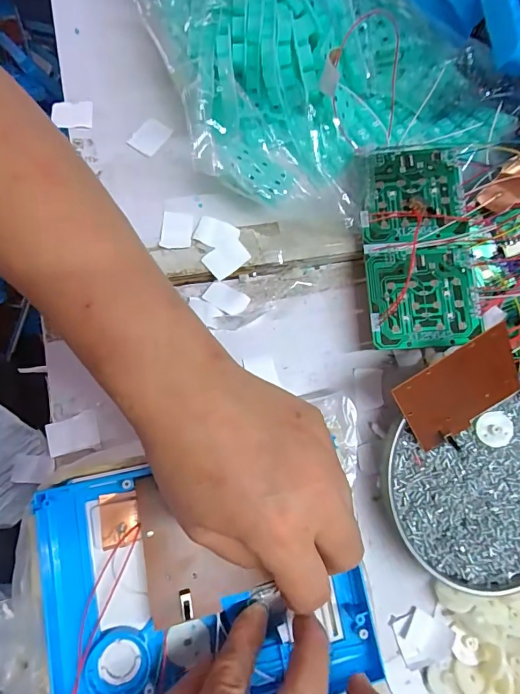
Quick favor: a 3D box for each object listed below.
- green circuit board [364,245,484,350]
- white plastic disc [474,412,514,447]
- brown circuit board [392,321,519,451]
[{"bbox_3d":[0.109,-0.034,0.287,0.071,0.005,0.068,-2,78,-8],"label":"green circuit board"},{"bbox_3d":[0.159,0.056,0.290,0.023,0.006,0.023,2,77,-7],"label":"white plastic disc"},{"bbox_3d":[0.122,0.028,0.260,0.071,0.071,0.004,-33,39,8],"label":"brown circuit board"}]

